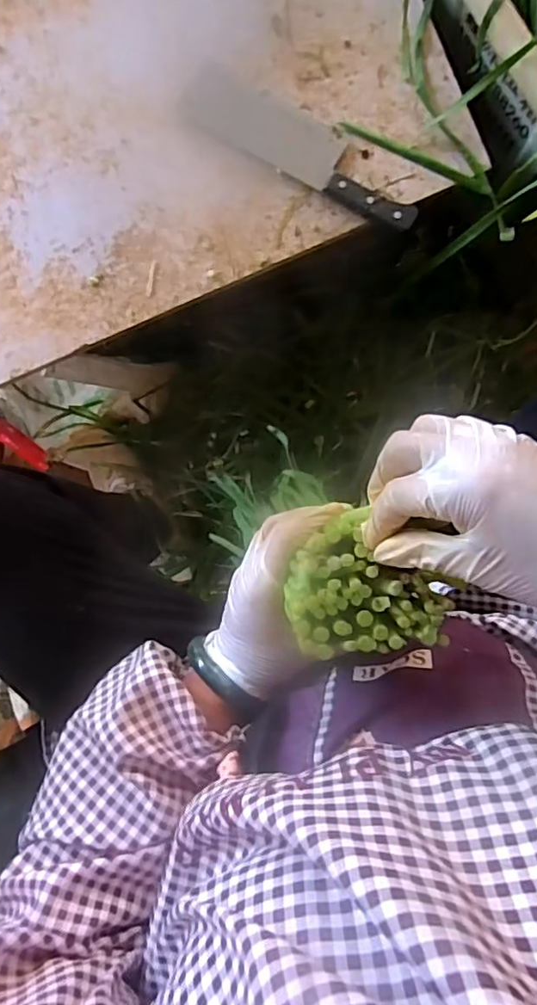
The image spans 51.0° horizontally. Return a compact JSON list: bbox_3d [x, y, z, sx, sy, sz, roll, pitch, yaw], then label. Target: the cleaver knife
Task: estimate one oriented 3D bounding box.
[{"bbox_3d":[0.035,-0.365,0.576,0.269,0.028,0.058,33,91,1],"label":"cleaver knife"}]

